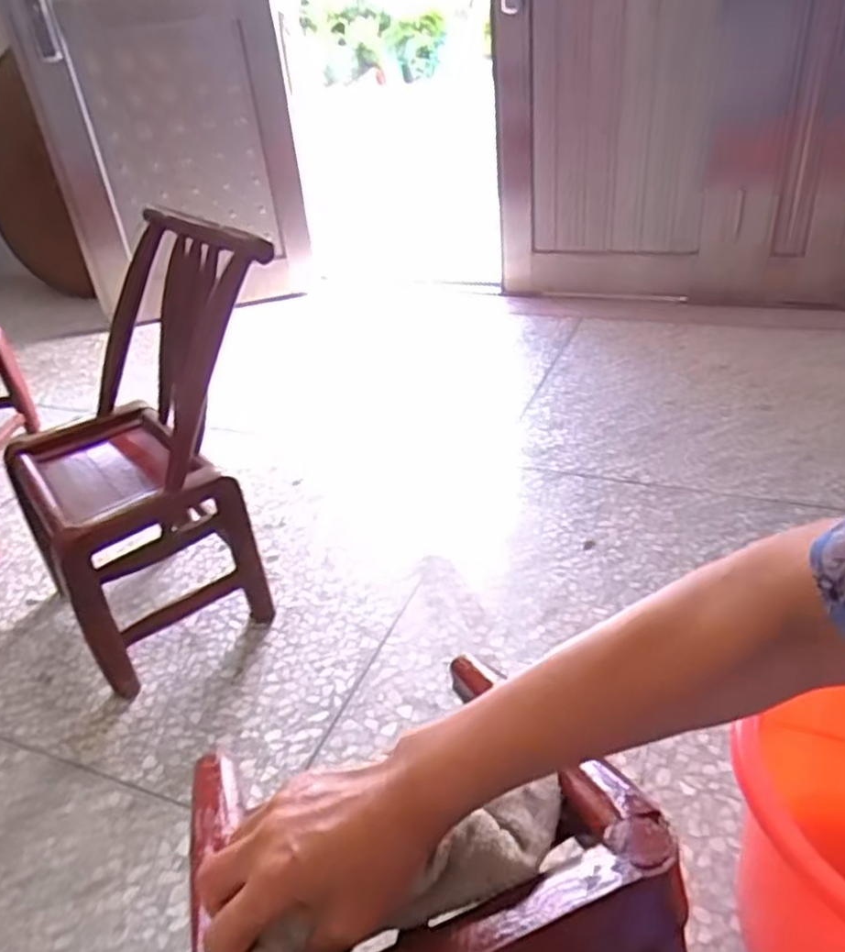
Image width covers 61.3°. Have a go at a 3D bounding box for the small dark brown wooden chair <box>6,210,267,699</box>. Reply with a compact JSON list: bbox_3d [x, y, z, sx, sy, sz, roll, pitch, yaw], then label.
[{"bbox_3d":[-0.479,-0.077,1.208,0.399,0.594,0.432,-25,36,-28],"label":"small dark brown wooden chair"}]

